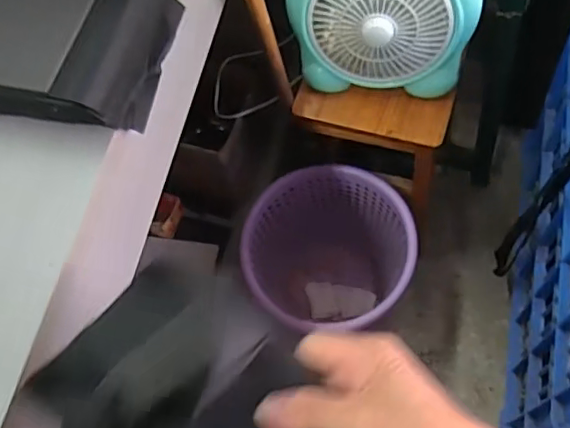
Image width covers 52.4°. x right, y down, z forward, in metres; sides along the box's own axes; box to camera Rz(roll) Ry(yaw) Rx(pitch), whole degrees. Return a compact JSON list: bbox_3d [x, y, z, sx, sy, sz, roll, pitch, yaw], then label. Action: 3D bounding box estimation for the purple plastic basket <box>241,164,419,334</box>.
[{"bbox_3d":[0.073,0.092,1.039,0.271,0.276,0.258,0,63,1],"label":"purple plastic basket"}]

